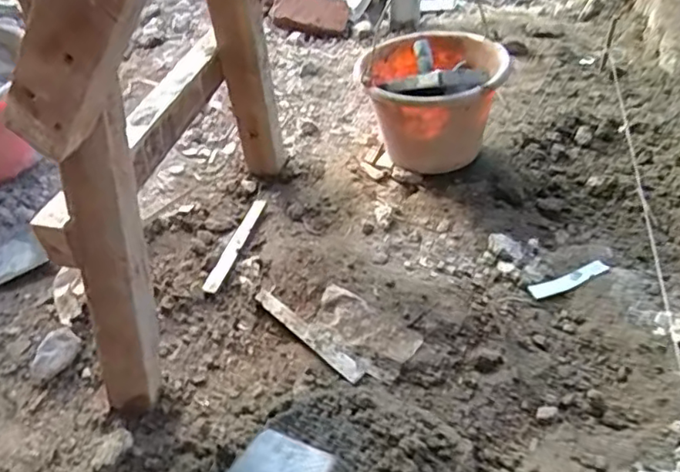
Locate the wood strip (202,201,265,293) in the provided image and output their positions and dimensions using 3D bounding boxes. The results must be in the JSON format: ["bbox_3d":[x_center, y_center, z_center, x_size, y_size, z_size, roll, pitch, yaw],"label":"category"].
[{"bbox_3d":[-0.156,0.008,0.893,0.021,0.007,0.208,7,42,13],"label":"wood strip"}]

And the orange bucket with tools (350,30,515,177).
[{"bbox_3d":[0.147,-0.219,0.977,0.211,0.178,0.240,2,46,6],"label":"orange bucket with tools"}]

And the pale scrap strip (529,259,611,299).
[{"bbox_3d":[0.314,0.061,0.814,0.116,0.006,0.022,-19,69,-10],"label":"pale scrap strip"}]

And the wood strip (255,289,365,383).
[{"bbox_3d":[-0.044,0.125,0.765,0.193,0.007,0.024,34,55,31],"label":"wood strip"}]

